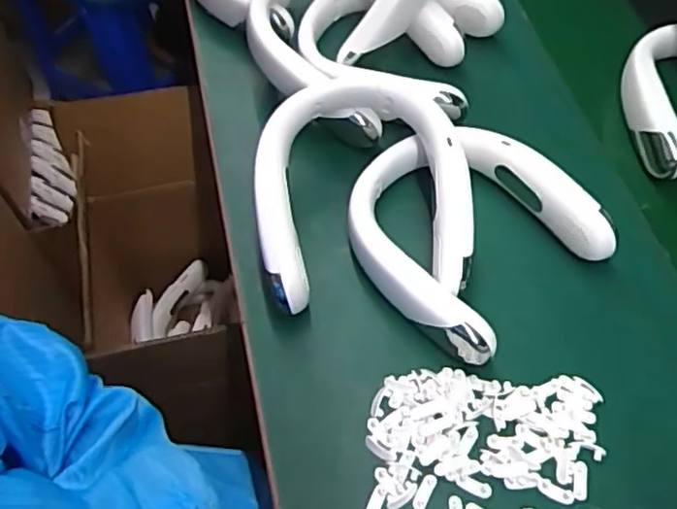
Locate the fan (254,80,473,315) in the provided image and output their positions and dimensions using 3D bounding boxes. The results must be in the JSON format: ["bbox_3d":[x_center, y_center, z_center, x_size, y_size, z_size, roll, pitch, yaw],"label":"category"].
[{"bbox_3d":[0.020,-0.057,0.574,0.188,0.060,0.208,-5,74,-5],"label":"fan"}]

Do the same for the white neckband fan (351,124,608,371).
[{"bbox_3d":[0.112,-0.024,0.569,0.200,0.048,0.198,-38,66,-19],"label":"white neckband fan"}]

